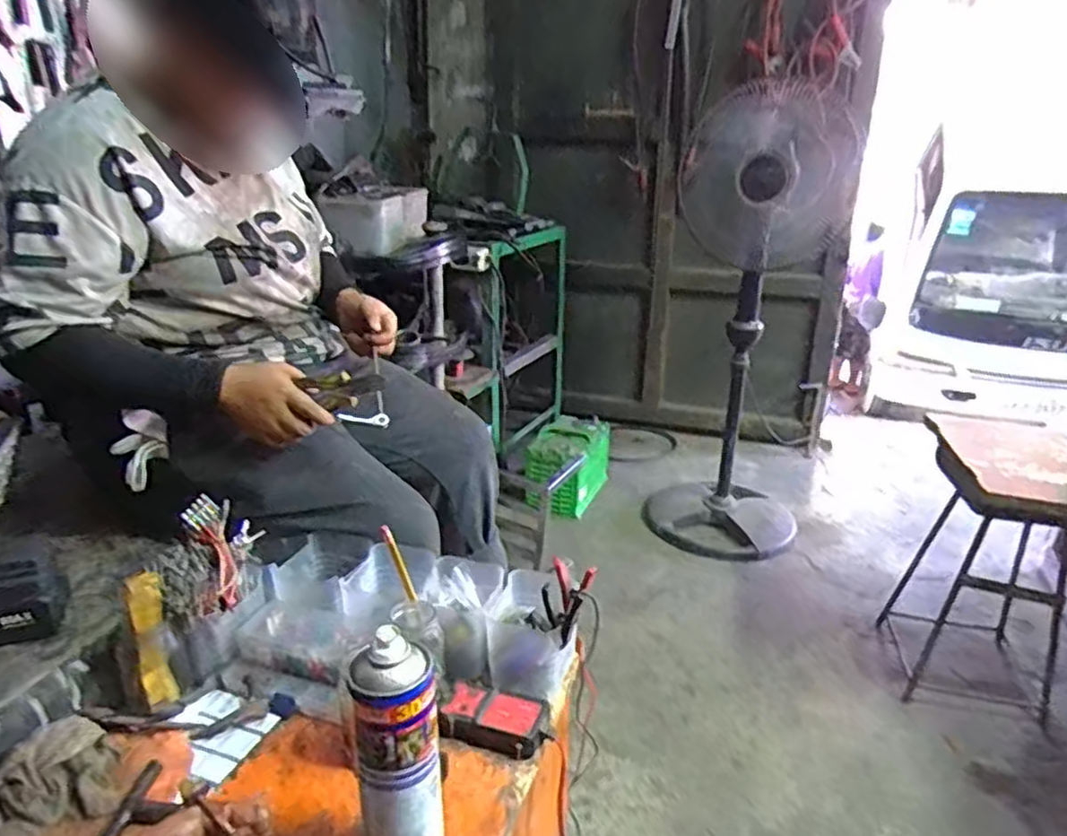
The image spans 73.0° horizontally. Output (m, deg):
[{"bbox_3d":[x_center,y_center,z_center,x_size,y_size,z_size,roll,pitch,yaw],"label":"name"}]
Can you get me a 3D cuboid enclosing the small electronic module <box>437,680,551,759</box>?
[{"bbox_3d":[-0.039,0.308,0.740,0.103,0.026,0.067,6,23,11],"label":"small electronic module"}]

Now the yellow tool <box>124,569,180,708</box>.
[{"bbox_3d":[-0.387,0.227,0.734,0.032,0.153,0.021,-14,26,-32],"label":"yellow tool"}]

